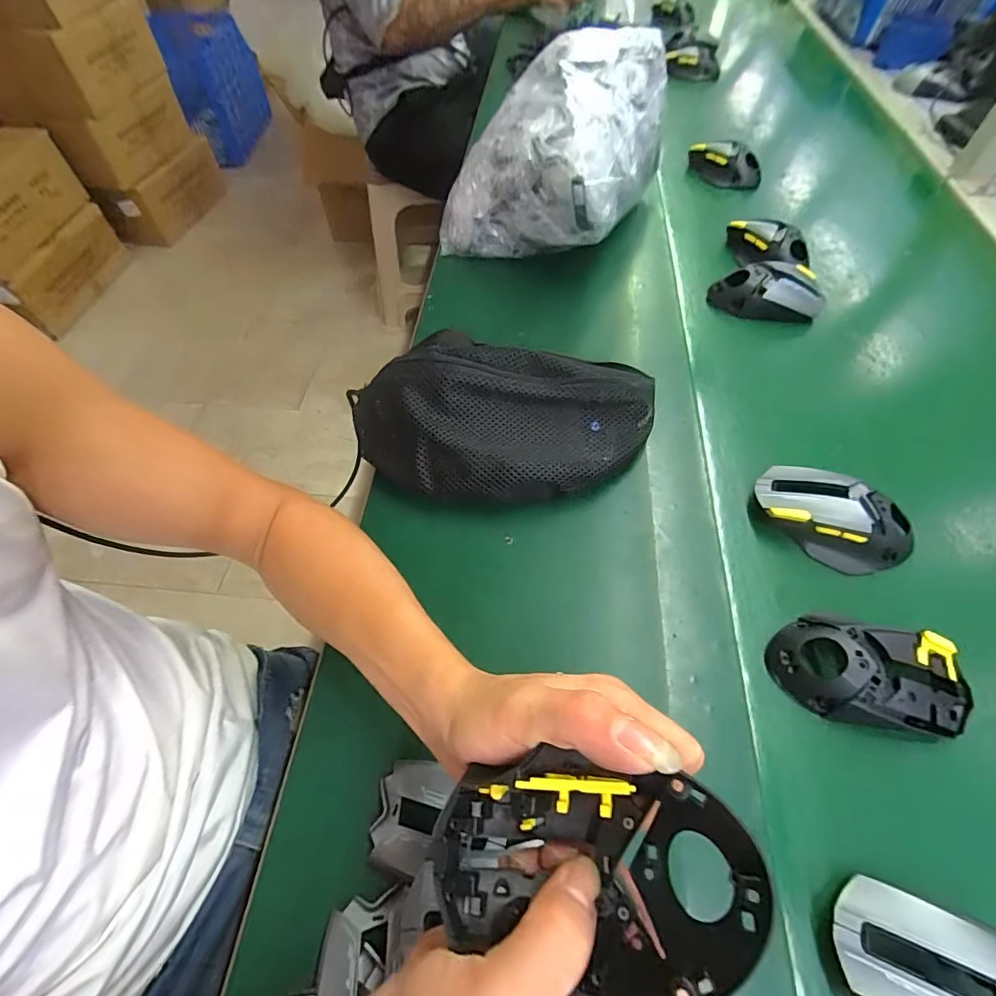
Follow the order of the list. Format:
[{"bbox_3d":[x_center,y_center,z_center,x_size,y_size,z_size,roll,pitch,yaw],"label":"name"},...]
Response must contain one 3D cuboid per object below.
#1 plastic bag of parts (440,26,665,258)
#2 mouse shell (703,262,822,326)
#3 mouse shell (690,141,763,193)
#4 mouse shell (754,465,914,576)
[{"bbox_3d":[0.078,-0.408,0.583,0.210,0.191,0.230,28,62,19],"label":"plastic bag of parts"},{"bbox_3d":[0.302,-0.228,0.536,0.117,0.038,0.065,9,57,7],"label":"mouse shell"},{"bbox_3d":[0.331,-0.484,0.705,0.108,0.059,0.030,24,60,17],"label":"mouse shell"},{"bbox_3d":[0.267,0.018,0.385,0.117,0.046,0.059,28,62,19],"label":"mouse shell"}]

